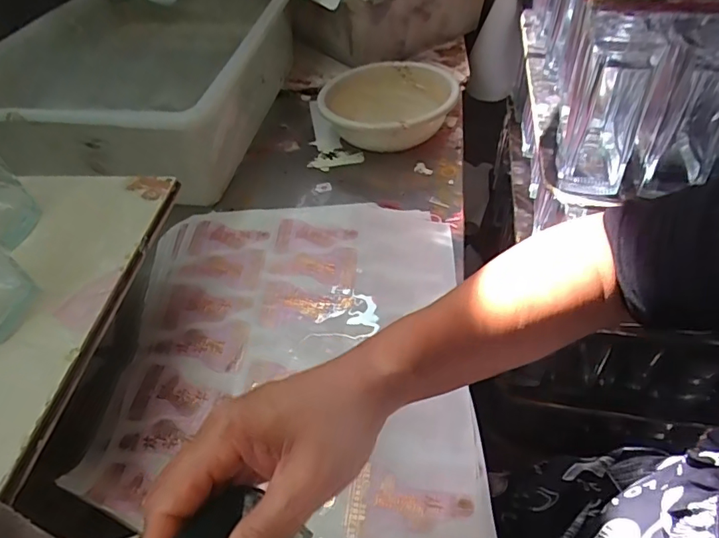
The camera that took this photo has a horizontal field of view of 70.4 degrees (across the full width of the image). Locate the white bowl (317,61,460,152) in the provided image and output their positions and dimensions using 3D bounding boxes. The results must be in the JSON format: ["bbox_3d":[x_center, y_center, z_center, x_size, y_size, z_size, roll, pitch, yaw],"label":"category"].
[{"bbox_3d":[0.044,-0.239,0.749,0.181,0.066,0.203,5,48,11],"label":"white bowl"}]

